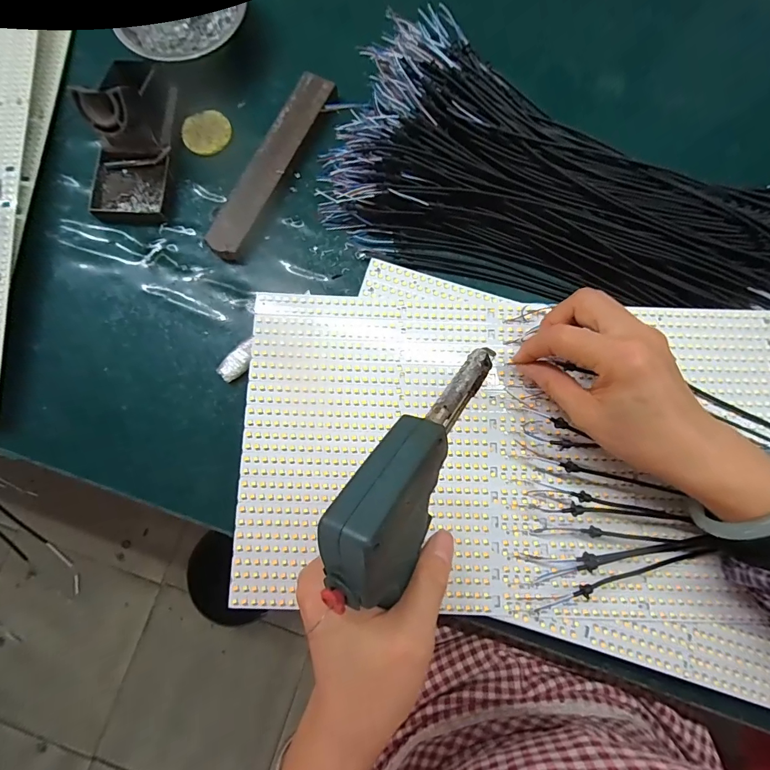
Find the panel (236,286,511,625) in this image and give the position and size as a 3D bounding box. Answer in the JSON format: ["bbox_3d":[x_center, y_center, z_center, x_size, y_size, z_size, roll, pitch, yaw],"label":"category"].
[{"bbox_3d":[-0.006,0.045,0.302,0.197,0.004,0.229,2,80,-1],"label":"panel"}]

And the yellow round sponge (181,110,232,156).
[{"bbox_3d":[-0.176,-0.249,0.394,0.046,0.008,0.044,0,80,0],"label":"yellow round sponge"}]

